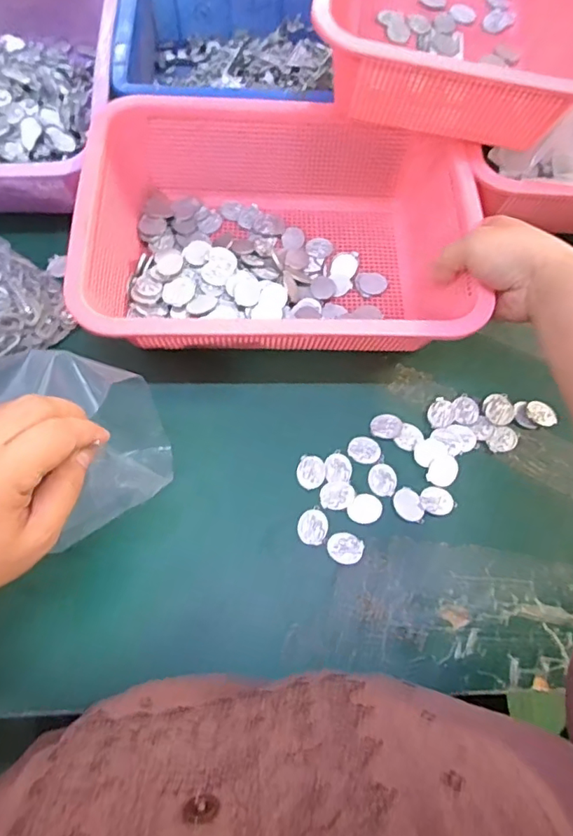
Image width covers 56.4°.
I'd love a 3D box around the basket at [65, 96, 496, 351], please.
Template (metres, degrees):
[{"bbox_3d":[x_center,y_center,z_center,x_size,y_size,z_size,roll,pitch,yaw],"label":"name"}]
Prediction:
[{"bbox_3d":[-0.005,-0.146,0.436,0.293,0.091,0.209,0,64,-2],"label":"basket"}]

